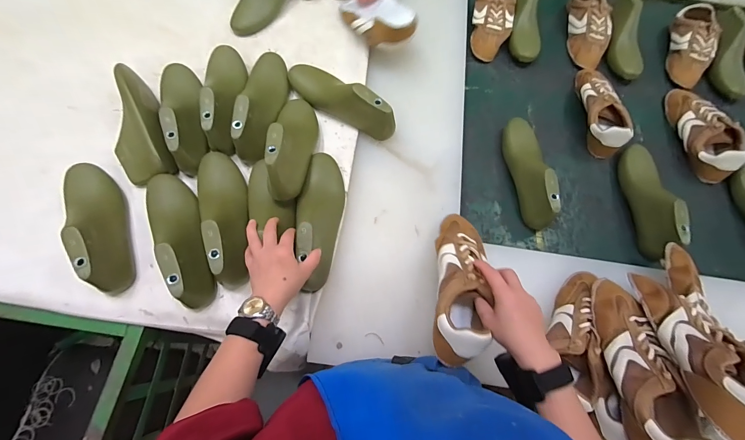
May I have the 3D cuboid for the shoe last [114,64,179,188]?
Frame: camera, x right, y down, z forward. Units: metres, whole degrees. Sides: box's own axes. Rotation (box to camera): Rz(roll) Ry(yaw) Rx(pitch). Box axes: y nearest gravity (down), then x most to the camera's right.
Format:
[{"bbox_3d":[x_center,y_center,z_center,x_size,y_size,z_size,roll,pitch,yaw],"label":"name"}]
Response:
[{"bbox_3d":[-0.455,-0.184,0.632,0.108,0.078,0.242,-29,74,-11],"label":"shoe last"}]

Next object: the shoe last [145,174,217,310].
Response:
[{"bbox_3d":[-0.322,0.017,0.550,0.079,0.091,0.251,-31,74,-12],"label":"shoe last"}]

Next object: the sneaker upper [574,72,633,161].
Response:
[{"bbox_3d":[0.536,-0.271,0.779,0.098,0.068,0.252,-1,70,-2],"label":"sneaker upper"}]

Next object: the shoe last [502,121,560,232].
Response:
[{"bbox_3d":[0.325,-0.112,0.694,0.063,0.090,0.252,2,70,0],"label":"shoe last"}]

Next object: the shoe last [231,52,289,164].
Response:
[{"bbox_3d":[-0.221,-0.242,0.667,0.075,0.096,0.272,4,70,0],"label":"shoe last"}]

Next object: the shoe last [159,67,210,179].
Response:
[{"bbox_3d":[-0.375,-0.218,0.651,0.070,0.102,0.255,-18,72,-7],"label":"shoe last"}]

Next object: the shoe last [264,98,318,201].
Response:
[{"bbox_3d":[-0.150,-0.150,0.615,0.073,0.102,0.259,3,44,0],"label":"shoe last"}]

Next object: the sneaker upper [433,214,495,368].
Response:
[{"bbox_3d":[0.139,0.084,0.509,0.084,0.071,0.241,10,55,2],"label":"sneaker upper"}]

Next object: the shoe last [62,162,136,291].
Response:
[{"bbox_3d":[-0.468,-0.007,0.550,0.074,0.086,0.247,-33,74,-12],"label":"shoe last"}]

